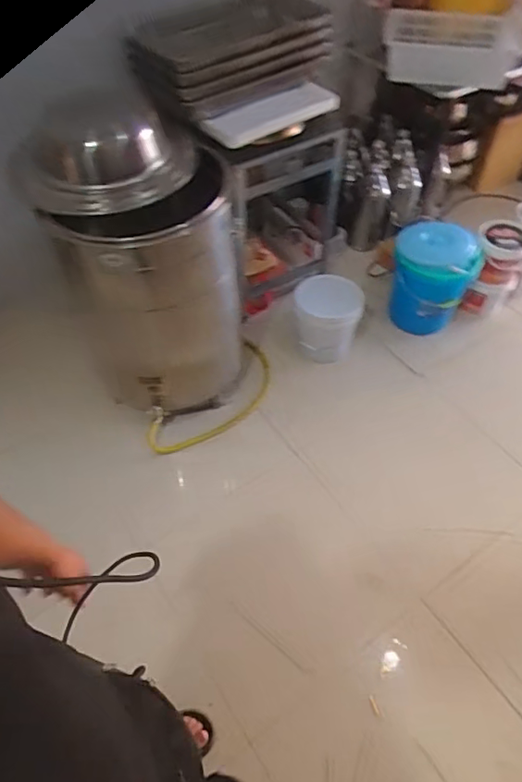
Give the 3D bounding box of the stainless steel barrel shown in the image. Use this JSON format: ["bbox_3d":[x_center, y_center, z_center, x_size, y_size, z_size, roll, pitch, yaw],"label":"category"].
[{"bbox_3d":[-0.284,-0.320,1.432,0.442,0.910,0.369,-6,53,-3],"label":"stainless steel barrel"}]

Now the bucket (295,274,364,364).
[{"bbox_3d":[0.246,-0.269,1.916,0.228,0.207,0.236,0,53,1],"label":"bucket"}]

